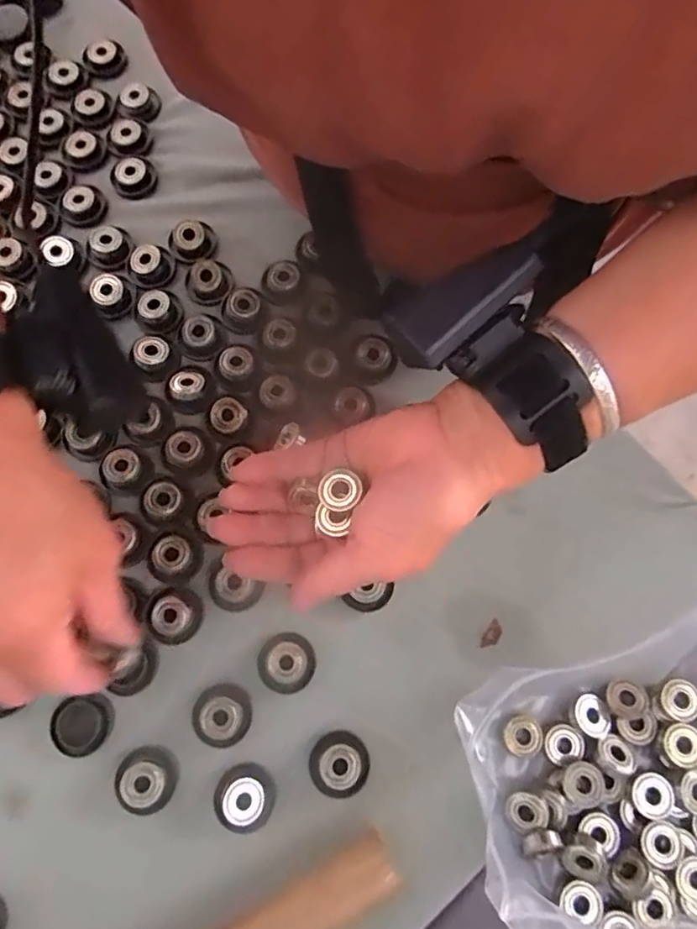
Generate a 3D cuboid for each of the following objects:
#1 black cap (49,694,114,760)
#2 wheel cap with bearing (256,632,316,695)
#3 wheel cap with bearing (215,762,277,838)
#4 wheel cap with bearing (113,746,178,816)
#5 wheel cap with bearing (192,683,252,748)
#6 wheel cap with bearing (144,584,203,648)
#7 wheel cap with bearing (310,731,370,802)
[{"bbox_3d":[-0.147,0.144,0.314,0.034,0.006,0.030,-7,74,-2],"label":"black cap"},{"bbox_3d":[-0.035,0.111,0.320,0.031,0.011,0.030,0,74,0],"label":"wheel cap with bearing"},{"bbox_3d":[-0.055,0.177,0.300,0.030,0.008,0.031,0,74,0],"label":"wheel cap with bearing"},{"bbox_3d":[-0.109,0.169,0.303,0.032,0.012,0.032,0,74,0],"label":"wheel cap with bearing"},{"bbox_3d":[-0.070,0.138,0.314,0.031,0.010,0.031,0,74,0],"label":"wheel cap with bearing"},{"bbox_3d":[-0.101,0.086,0.328,0.030,0.008,0.032,0,74,0],"label":"wheel cap with bearing"},{"bbox_3d":[-0.005,0.161,0.305,0.031,0.010,0.032,0,74,0],"label":"wheel cap with bearing"}]

